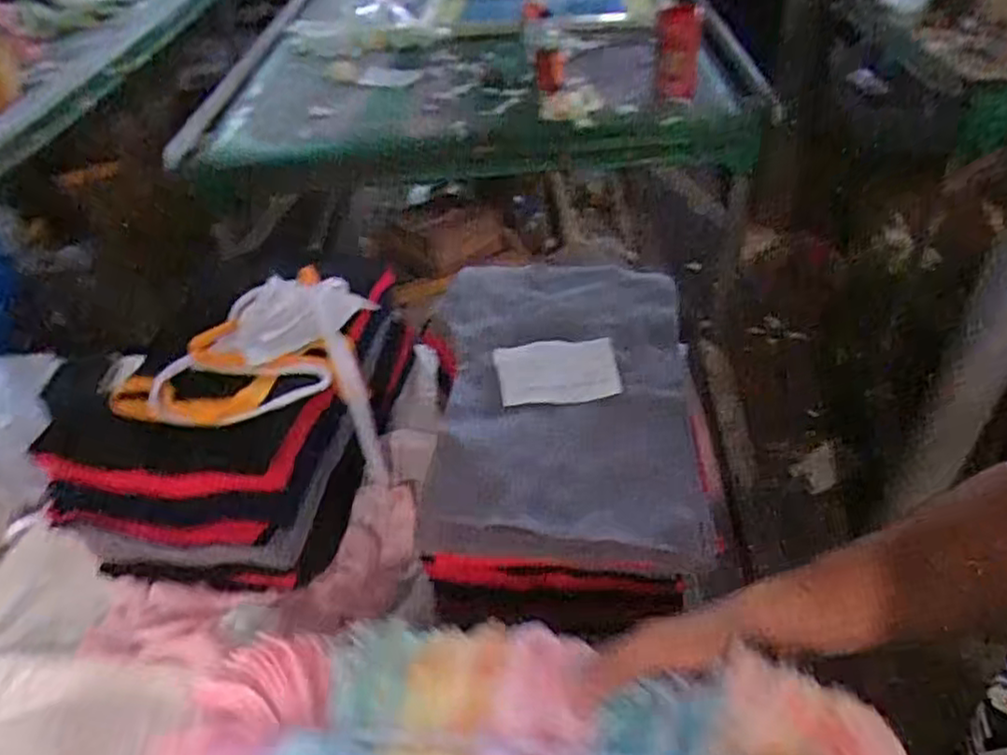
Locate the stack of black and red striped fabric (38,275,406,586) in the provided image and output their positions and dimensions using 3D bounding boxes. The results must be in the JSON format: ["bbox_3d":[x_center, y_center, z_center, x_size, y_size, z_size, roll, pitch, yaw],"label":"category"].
[{"bbox_3d":[-0.248,0.056,0.664,0.230,0.125,0.258,0,42,6],"label":"stack of black and red striped fabric"}]

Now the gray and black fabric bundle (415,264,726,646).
[{"bbox_3d":[0.053,0.038,0.648,0.234,0.110,0.359,-1,42,6],"label":"gray and black fabric bundle"}]

